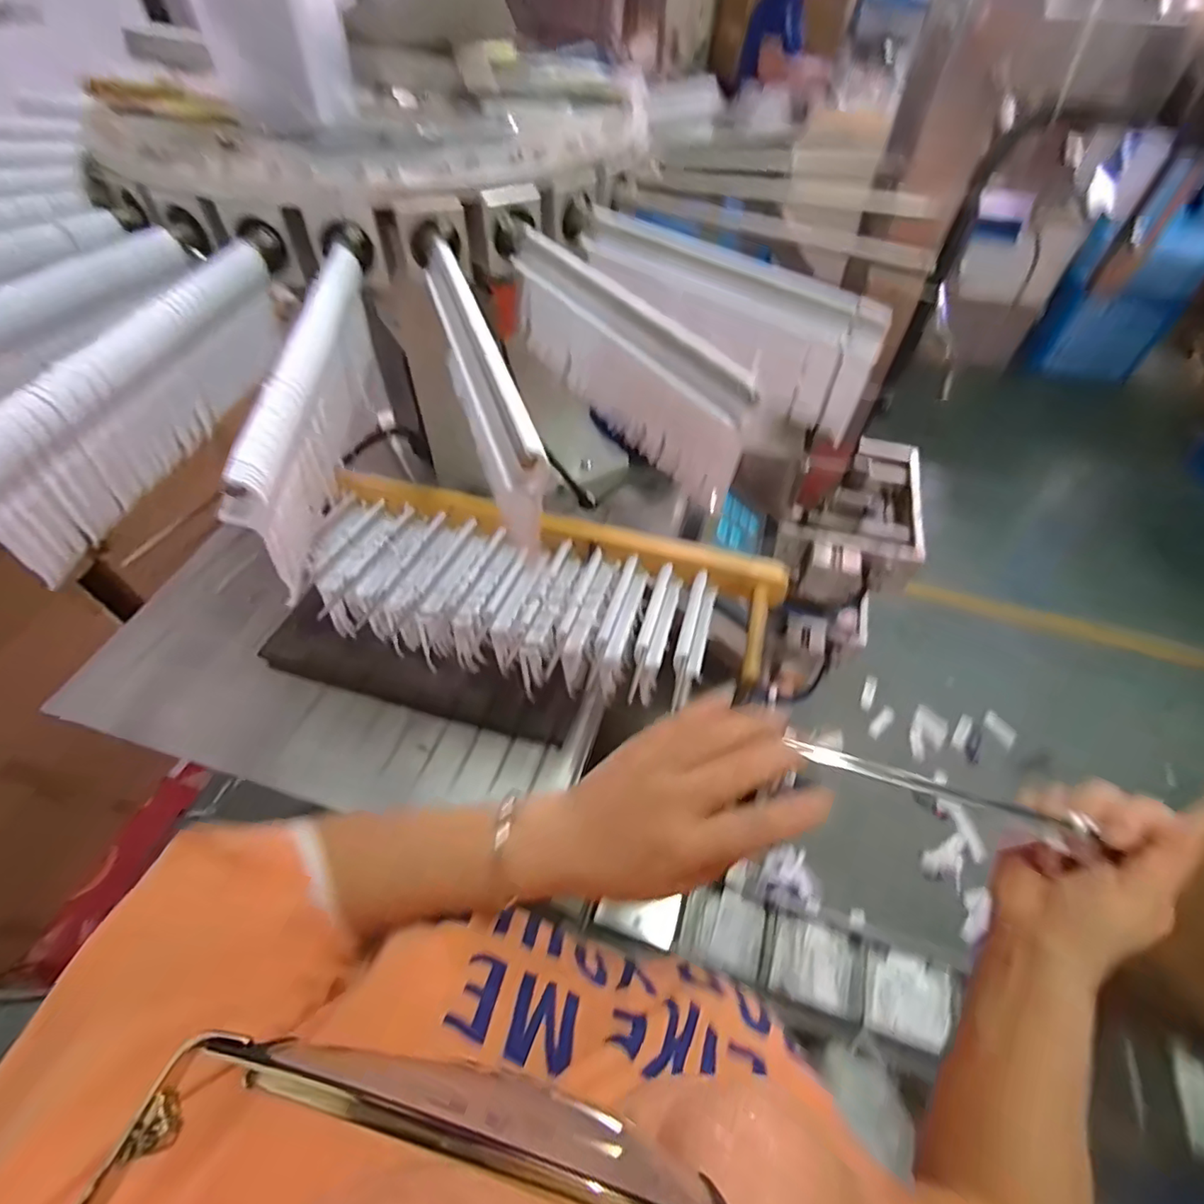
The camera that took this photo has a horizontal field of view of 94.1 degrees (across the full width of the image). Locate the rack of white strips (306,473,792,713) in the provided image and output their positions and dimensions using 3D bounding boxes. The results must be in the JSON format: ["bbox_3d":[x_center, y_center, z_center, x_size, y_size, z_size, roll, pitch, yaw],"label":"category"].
[{"bbox_3d":[-0.057,-0.003,0.450,0.369,0.074,0.144,14,54,10],"label":"rack of white strips"}]

